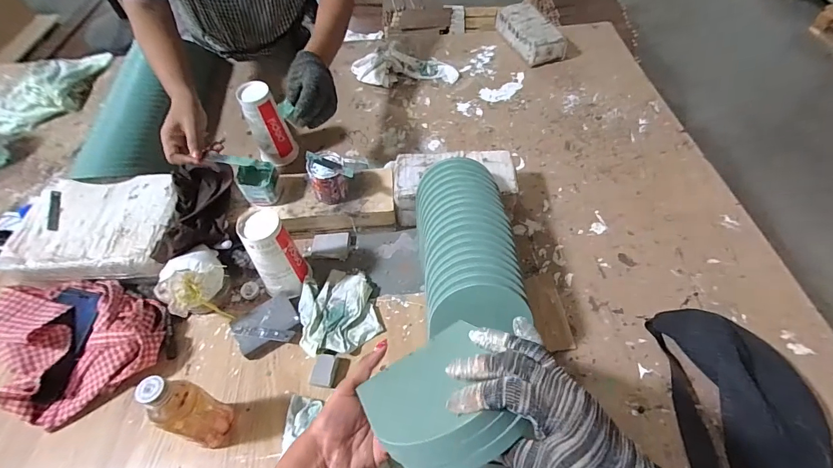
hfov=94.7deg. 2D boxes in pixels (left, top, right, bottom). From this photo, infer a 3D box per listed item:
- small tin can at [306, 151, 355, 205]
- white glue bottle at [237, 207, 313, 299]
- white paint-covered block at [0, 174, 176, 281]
[{"bbox_3d":[-0.150,-0.101,0.684,0.073,0.075,0.067,0,55,0],"label":"small tin can"},{"bbox_3d":[-0.230,0.037,0.619,0.074,0.162,0.072,-32,60,-19],"label":"white glue bottle"},{"bbox_3d":[-0.541,-0.018,0.652,0.248,0.065,0.191,-2,55,-2],"label":"white paint-covered block"}]

